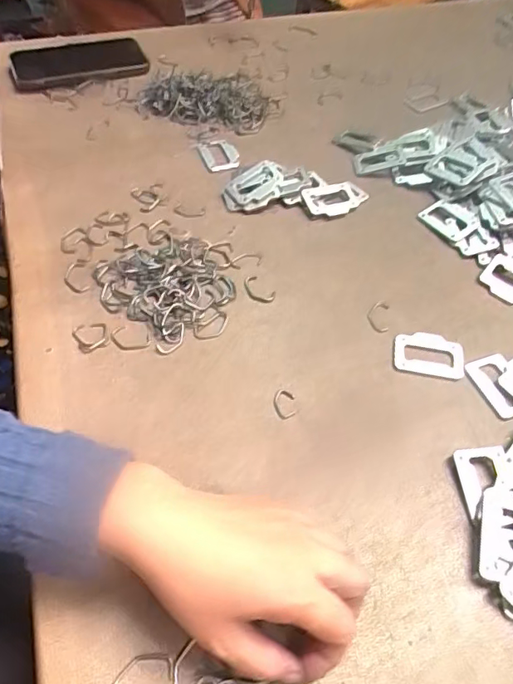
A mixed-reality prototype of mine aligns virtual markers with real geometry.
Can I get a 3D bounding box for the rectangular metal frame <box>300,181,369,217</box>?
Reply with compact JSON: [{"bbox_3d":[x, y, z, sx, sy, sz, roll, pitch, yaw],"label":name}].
[{"bbox_3d":[0.080,-0.143,0.516,0.064,0.011,0.038,-22,56,-18],"label":"rectangular metal frame"}]

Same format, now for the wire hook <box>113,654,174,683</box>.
[{"bbox_3d":[-0.060,0.176,0.274,0.032,0.004,0.018,-16,55,-13],"label":"wire hook"}]

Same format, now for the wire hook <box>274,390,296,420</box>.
[{"bbox_3d":[0.020,0.045,0.379,0.016,0.004,0.023,1,53,-2],"label":"wire hook"}]

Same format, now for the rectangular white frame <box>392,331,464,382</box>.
[{"bbox_3d":[0.135,0.009,0.407,0.054,0.004,0.040,8,53,4],"label":"rectangular white frame"}]

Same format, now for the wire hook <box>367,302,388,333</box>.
[{"bbox_3d":[0.100,-0.021,0.429,0.017,0.004,0.031,8,53,4],"label":"wire hook"}]

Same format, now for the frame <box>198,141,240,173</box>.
[{"bbox_3d":[-0.040,-0.199,0.554,0.038,0.004,0.054,-13,54,-12],"label":"frame"}]

